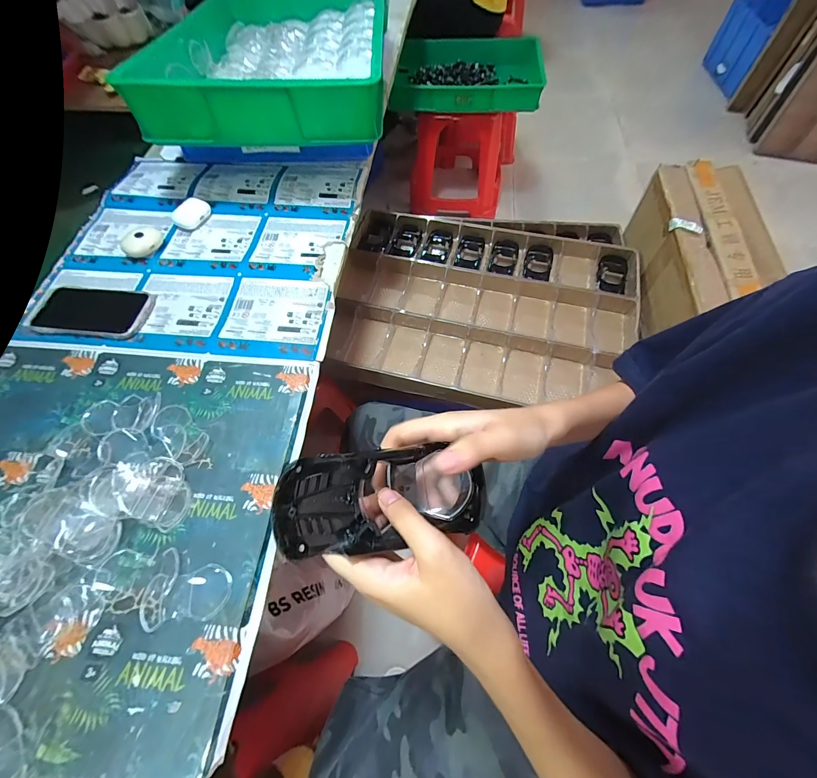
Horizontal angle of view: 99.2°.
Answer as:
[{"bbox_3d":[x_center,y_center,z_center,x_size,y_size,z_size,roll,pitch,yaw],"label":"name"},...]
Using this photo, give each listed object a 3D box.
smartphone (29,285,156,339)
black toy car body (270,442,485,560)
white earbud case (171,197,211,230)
[{"bbox_3d":[-0.439,-0.108,0.483,0.160,0.005,0.080,5,64,4],"label":"smartphone"},{"bbox_3d":[-0.016,0.071,0.227,0.132,0.032,0.061,1,62,-22],"label":"black toy car body"},{"bbox_3d":[-0.353,-0.286,0.565,0.041,0.020,0.057,39,71,18],"label":"white earbud case"}]

